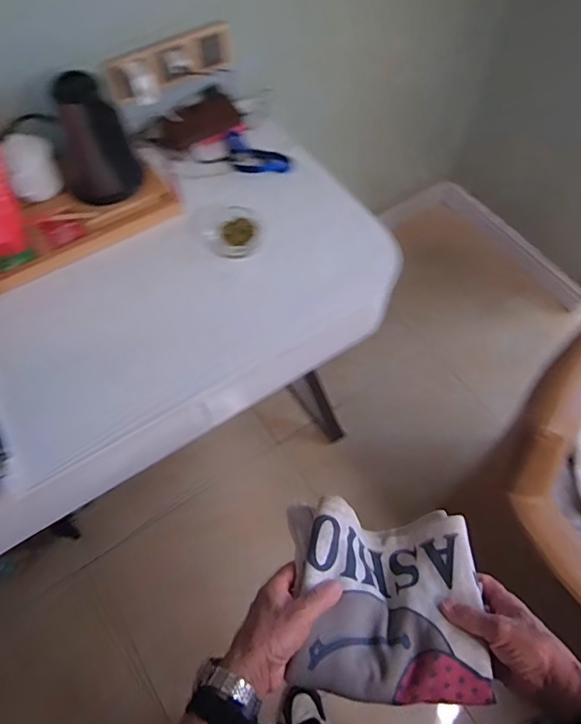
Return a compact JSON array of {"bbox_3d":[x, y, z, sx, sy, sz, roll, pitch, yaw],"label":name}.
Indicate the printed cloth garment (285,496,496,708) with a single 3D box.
[{"bbox_3d":[0.102,0.262,0.588,0.202,0.074,0.194,3,61,2],"label":"printed cloth garment"}]

